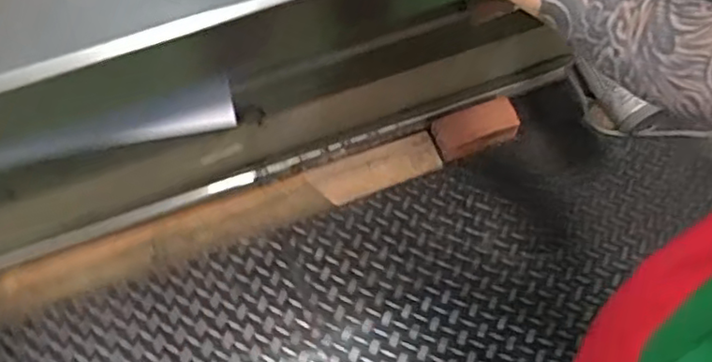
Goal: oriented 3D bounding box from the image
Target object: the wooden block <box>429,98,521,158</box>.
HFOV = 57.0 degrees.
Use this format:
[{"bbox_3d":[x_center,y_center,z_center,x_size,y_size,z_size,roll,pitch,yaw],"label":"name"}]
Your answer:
[{"bbox_3d":[0.254,-0.107,1.375,0.173,0.044,0.097,-18,74,-8],"label":"wooden block"}]

